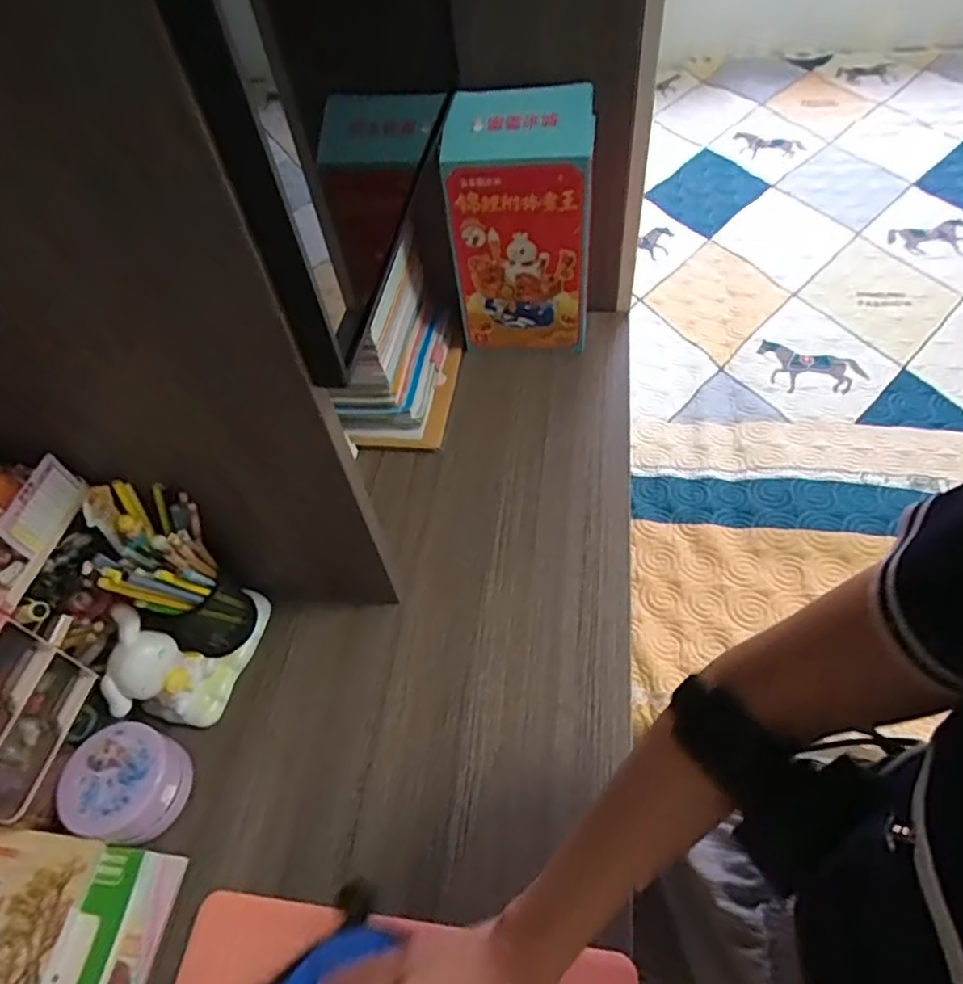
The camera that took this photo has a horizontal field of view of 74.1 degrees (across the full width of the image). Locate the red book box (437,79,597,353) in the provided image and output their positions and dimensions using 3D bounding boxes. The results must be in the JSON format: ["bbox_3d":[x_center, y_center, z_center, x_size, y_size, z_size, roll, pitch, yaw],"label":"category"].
[{"bbox_3d":[0.044,-0.287,0.729,0.159,0.285,0.081,4,54,9],"label":"red book box"}]

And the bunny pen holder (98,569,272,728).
[{"bbox_3d":[-0.257,0.129,0.559,0.070,0.098,0.136,11,55,15],"label":"bunny pen holder"}]

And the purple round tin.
[{"bbox_3d":[-0.286,0.234,0.515,0.084,0.054,0.081,-3,53,4],"label":"purple round tin"}]

